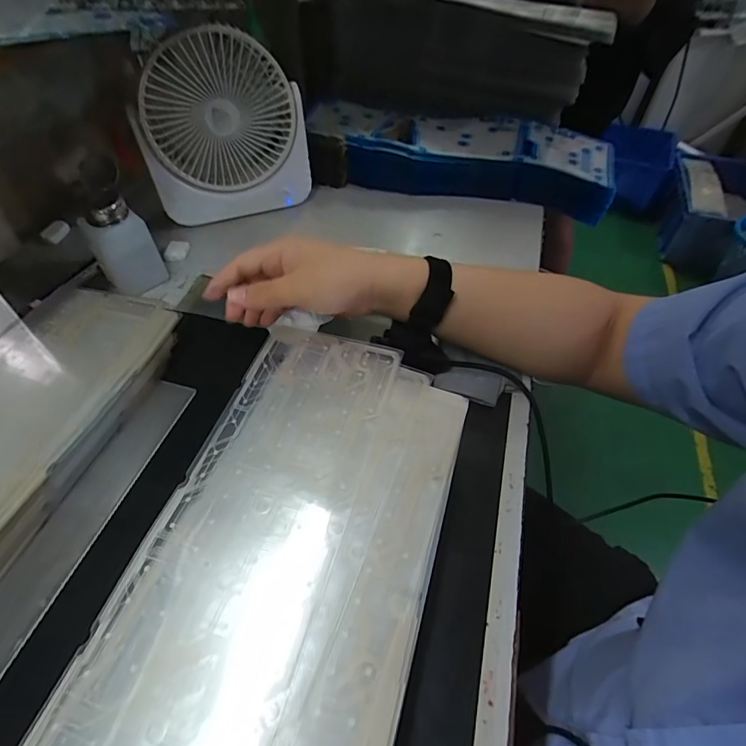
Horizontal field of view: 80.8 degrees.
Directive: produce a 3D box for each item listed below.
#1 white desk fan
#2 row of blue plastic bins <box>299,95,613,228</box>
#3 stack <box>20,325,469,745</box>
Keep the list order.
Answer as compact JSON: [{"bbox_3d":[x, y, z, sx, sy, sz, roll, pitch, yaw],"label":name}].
[{"bbox_3d":[-0.172,-0.281,0.510,0.177,0.194,0.064,-27,57,-20],"label":"white desk fan"},{"bbox_3d":[0.121,-0.310,0.630,0.424,0.067,0.152,8,52,6],"label":"row of blue plastic bins"},{"bbox_3d":[-0.068,0.150,0.257,0.181,0.011,0.436,15,53,9],"label":"stack"}]

